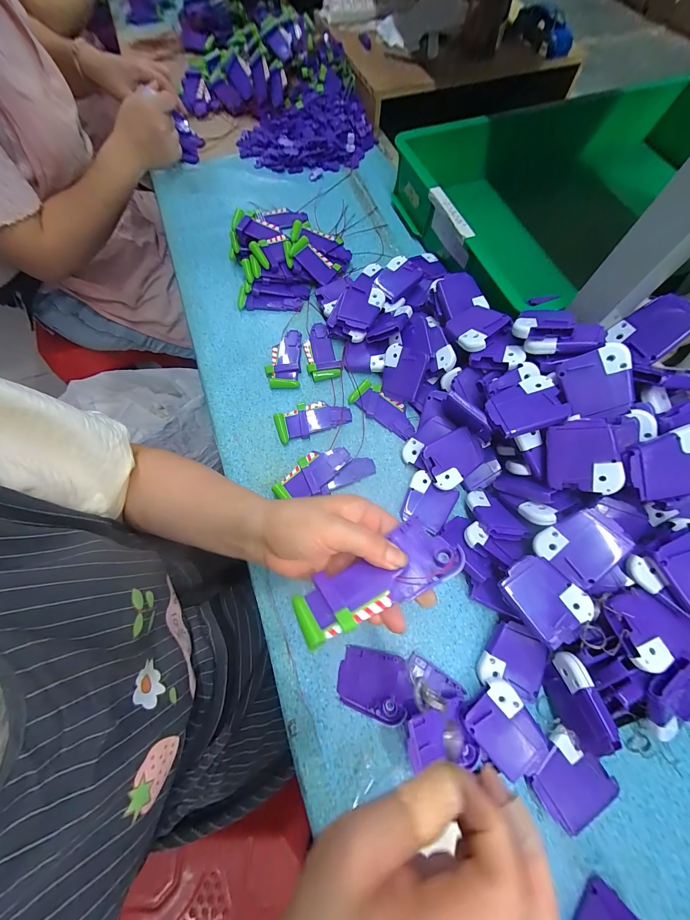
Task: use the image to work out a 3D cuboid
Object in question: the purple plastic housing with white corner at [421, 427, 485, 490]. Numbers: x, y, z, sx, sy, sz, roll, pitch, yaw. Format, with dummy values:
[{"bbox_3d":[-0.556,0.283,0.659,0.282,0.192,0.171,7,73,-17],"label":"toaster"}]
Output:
[{"bbox_3d":[0.117,-0.001,0.334,0.061,0.009,0.051,-26,85,-5],"label":"purple plastic housing with white corner"}]

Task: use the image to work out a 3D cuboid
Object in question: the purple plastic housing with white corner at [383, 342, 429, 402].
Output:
[{"bbox_3d":[0.069,-0.104,0.375,0.050,0.011,0.060,27,115,25],"label":"purple plastic housing with white corner"}]

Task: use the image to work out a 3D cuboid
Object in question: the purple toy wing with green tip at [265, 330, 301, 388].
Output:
[{"bbox_3d":[-0.081,-0.134,0.412,0.042,0.008,0.089,-2,70,0],"label":"purple toy wing with green tip"}]

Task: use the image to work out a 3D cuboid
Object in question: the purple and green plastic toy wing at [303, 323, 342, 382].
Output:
[{"bbox_3d":[-0.032,-0.145,0.415,0.041,0.014,0.085,-11,70,-3],"label":"purple and green plastic toy wing"}]

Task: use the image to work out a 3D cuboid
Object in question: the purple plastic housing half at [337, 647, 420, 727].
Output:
[{"bbox_3d":[0.029,0.207,0.286,0.069,0.010,0.052,8,70,4],"label":"purple plastic housing half"}]

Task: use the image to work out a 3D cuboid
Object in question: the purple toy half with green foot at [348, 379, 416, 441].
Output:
[{"bbox_3d":[0.049,-0.063,0.383,0.089,0.011,0.039,38,75,14],"label":"purple toy half with green foot"}]

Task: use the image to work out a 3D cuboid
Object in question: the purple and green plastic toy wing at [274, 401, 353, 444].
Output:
[{"bbox_3d":[-0.039,-0.052,0.380,0.089,0.011,0.041,-17,71,-5],"label":"purple and green plastic toy wing"}]

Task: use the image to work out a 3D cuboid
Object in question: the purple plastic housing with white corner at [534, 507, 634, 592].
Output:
[{"bbox_3d":[0.204,0.072,0.268,0.061,0.006,0.051,-44,63,6],"label":"purple plastic housing with white corner"}]

